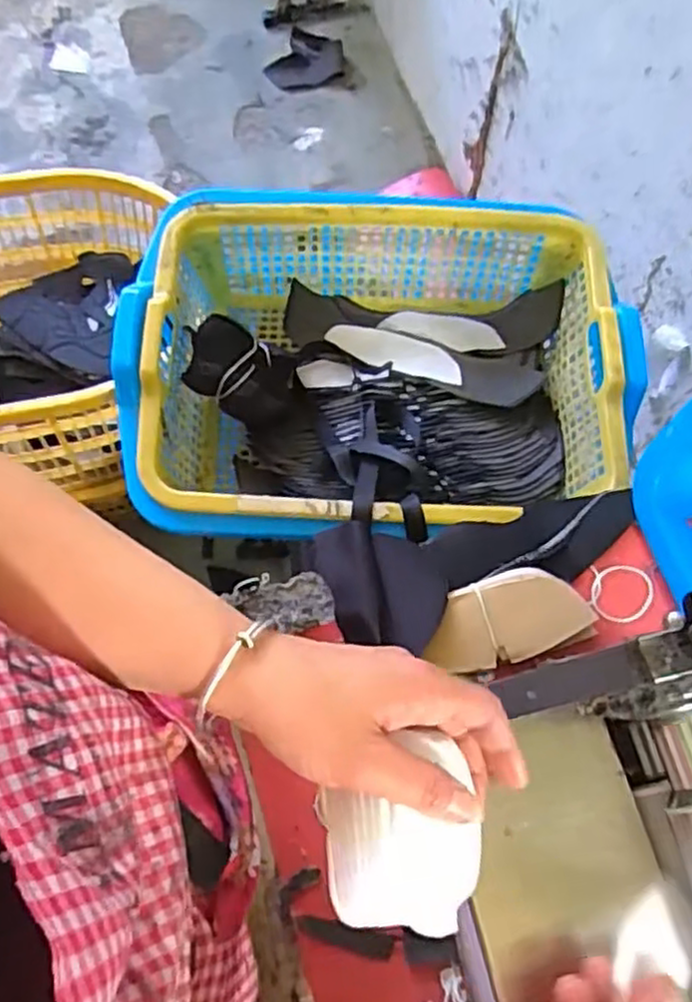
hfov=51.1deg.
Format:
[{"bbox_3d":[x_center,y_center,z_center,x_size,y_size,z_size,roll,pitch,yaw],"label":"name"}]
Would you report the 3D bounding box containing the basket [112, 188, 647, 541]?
[{"bbox_3d":[0.037,-0.141,0.805,0.517,0.149,0.383,-1,71,-1],"label":"basket"}]

